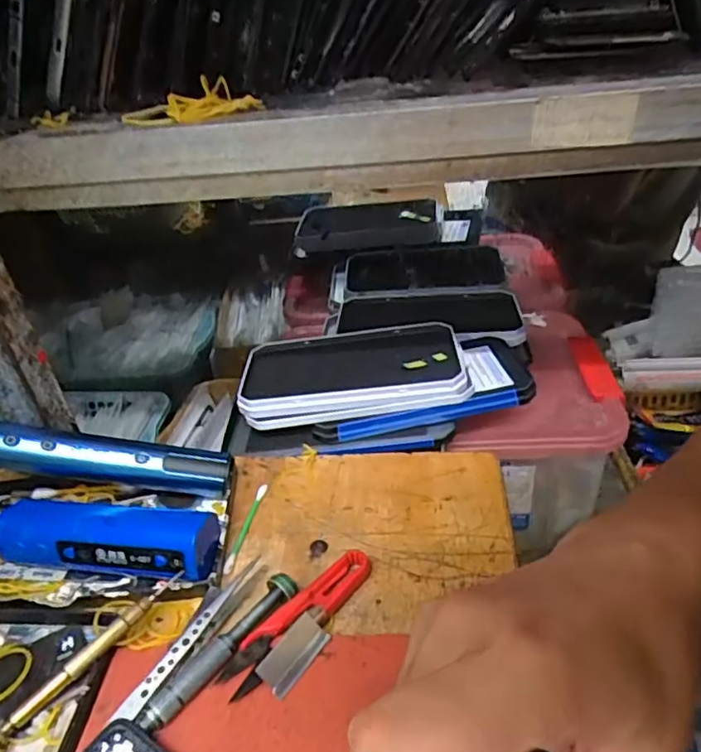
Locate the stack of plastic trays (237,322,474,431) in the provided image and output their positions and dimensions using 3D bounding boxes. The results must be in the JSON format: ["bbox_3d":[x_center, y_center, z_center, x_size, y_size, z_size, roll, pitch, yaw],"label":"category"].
[{"bbox_3d":[0.001,-0.006,0.490,0.176,0.021,0.103,-7,34,3],"label":"stack of plastic trays"}]

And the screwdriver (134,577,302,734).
[{"bbox_3d":[-0.066,0.137,0.304,0.019,0.014,0.095,24,43,33],"label":"screwdriver"}]

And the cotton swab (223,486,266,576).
[{"bbox_3d":[-0.067,0.095,0.378,0.006,0.006,0.068,6,35,12],"label":"cotton swab"}]

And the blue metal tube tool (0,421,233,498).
[{"bbox_3d":[-0.157,0.054,0.392,0.153,0.024,0.025,9,34,-8],"label":"blue metal tube tool"}]

